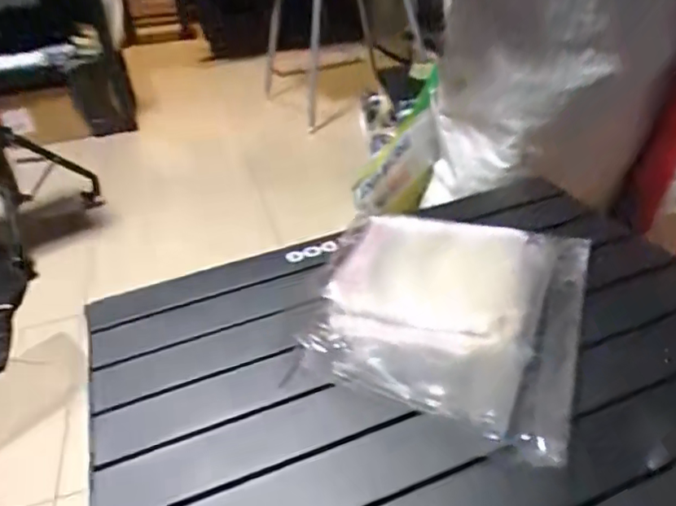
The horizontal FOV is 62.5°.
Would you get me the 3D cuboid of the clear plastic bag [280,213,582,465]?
[{"bbox_3d":[0.101,0.050,0.536,0.240,0.027,0.272,10,36,22],"label":"clear plastic bag"}]

